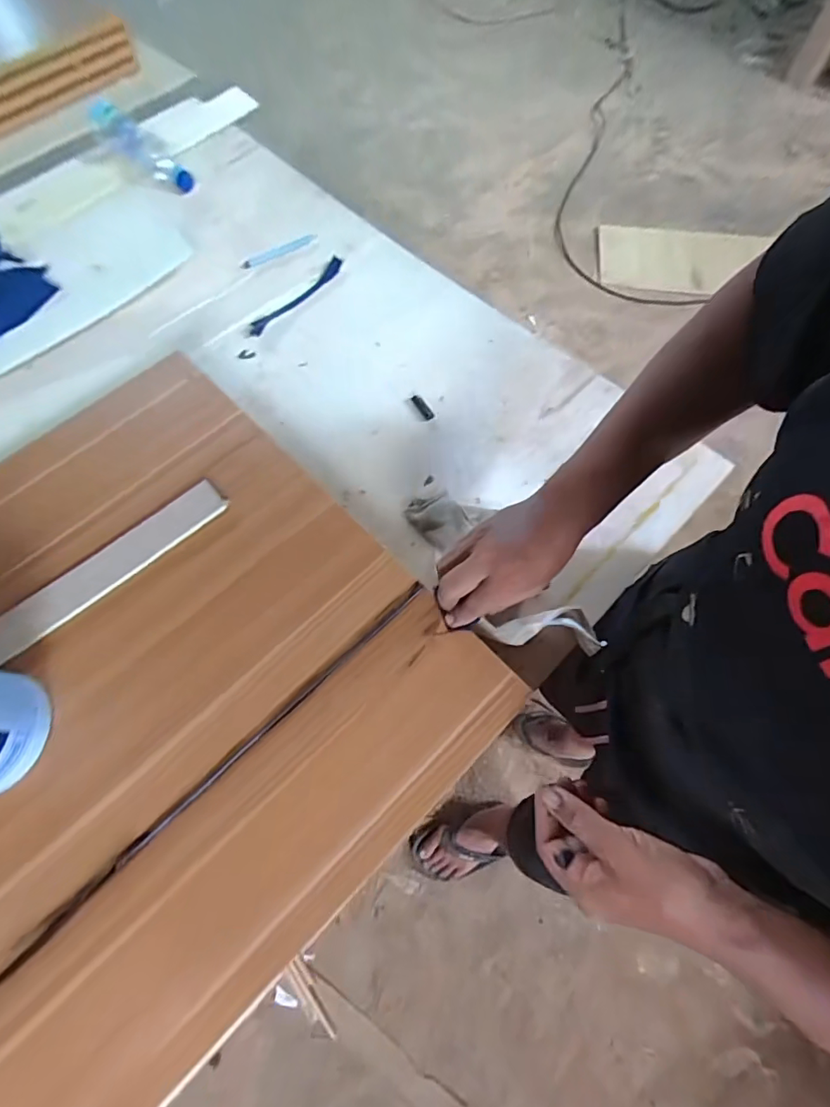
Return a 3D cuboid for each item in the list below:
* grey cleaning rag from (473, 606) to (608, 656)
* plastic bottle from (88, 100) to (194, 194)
[{"bbox_3d":[0.139,0.089,0.565,0.143,0.051,0.053,1,67,-7],"label":"grey cleaning rag"},{"bbox_3d":[-0.558,-0.816,0.998,0.283,0.058,0.070,41,73,3],"label":"plastic bottle"}]

